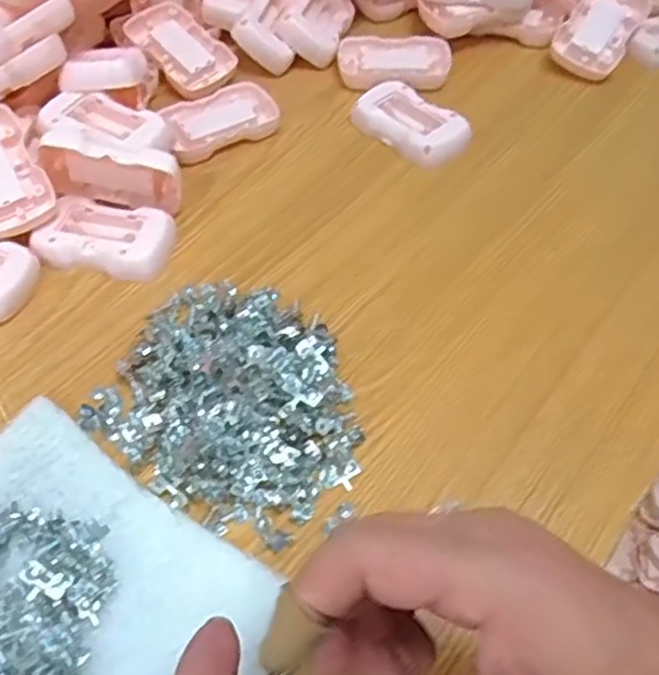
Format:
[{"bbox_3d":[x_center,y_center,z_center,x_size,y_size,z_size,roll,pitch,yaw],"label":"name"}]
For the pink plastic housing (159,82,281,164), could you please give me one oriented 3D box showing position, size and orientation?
[{"bbox_3d":[-0.080,-0.160,0.521,0.082,0.012,0.053,-26,57,-18],"label":"pink plastic housing"}]

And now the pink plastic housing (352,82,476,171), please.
[{"bbox_3d":[0.061,-0.157,0.516,0.050,0.017,0.084,-37,61,-24],"label":"pink plastic housing"}]

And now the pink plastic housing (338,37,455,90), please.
[{"bbox_3d":[0.052,-0.220,0.569,0.088,0.012,0.051,4,53,4],"label":"pink plastic housing"}]

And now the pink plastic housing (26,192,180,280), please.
[{"bbox_3d":[-0.139,-0.065,0.448,0.078,0.018,0.052,11,54,9],"label":"pink plastic housing"}]

